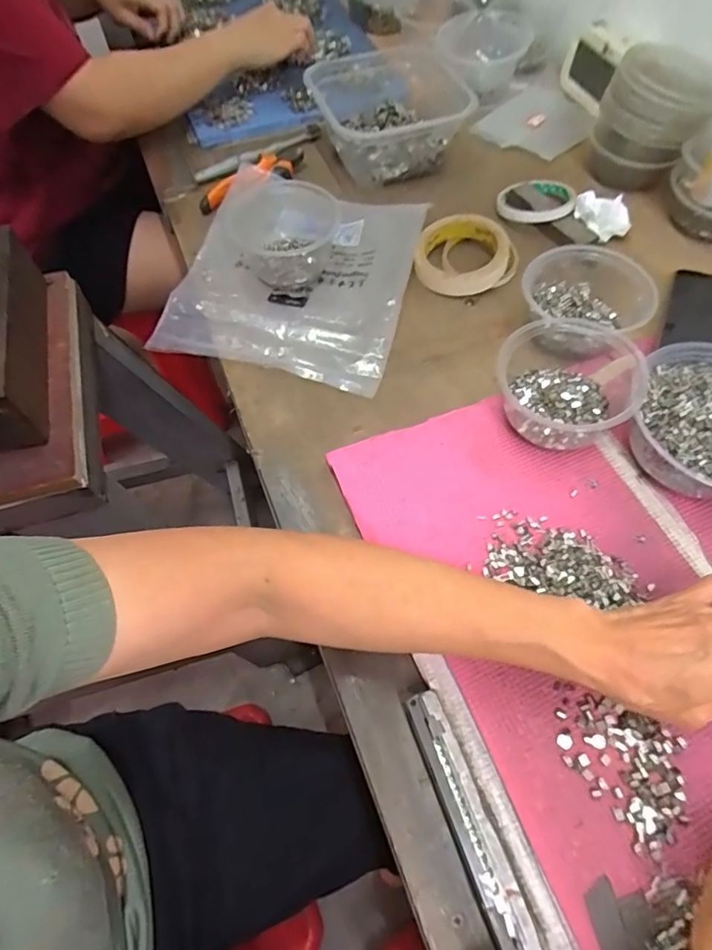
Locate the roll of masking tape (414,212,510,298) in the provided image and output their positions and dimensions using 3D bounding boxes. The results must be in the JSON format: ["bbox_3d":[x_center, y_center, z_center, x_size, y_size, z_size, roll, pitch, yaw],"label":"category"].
[{"bbox_3d":[0.114,-0.237,0.574,0.097,0.033,0.100,-1,62,3],"label":"roll of masking tape"}]

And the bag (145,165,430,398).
[{"bbox_3d":[-0.063,-0.218,0.566,0.232,0.030,0.256,13,63,10],"label":"bag"}]

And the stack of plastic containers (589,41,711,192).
[{"bbox_3d":[0.346,-0.414,0.613,0.115,0.117,0.121,29,67,17],"label":"stack of plastic containers"}]

